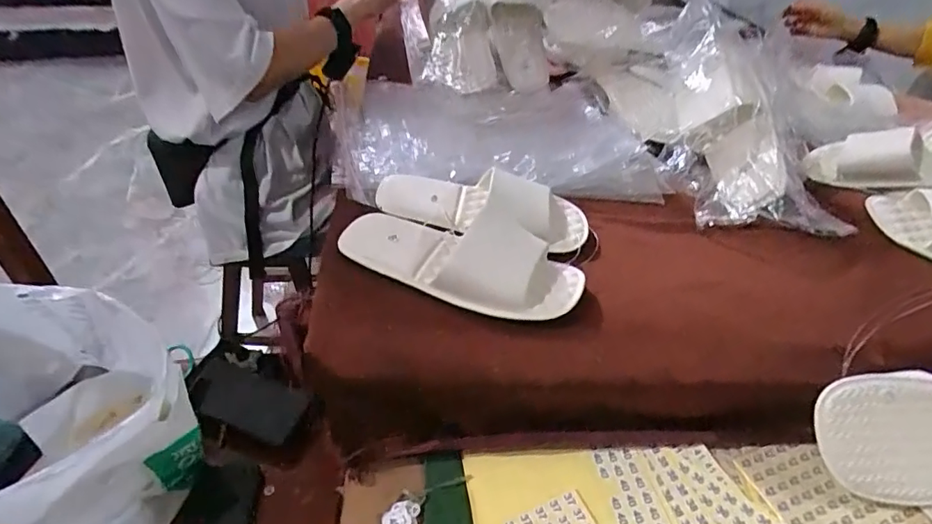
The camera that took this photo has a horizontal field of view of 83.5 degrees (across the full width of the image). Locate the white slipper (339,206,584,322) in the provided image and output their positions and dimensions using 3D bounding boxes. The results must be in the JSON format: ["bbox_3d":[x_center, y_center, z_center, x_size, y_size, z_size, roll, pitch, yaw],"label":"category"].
[{"bbox_3d":[-0.005,-0.012,0.482,0.223,0.053,0.083,17,40,14],"label":"white slipper"}]

